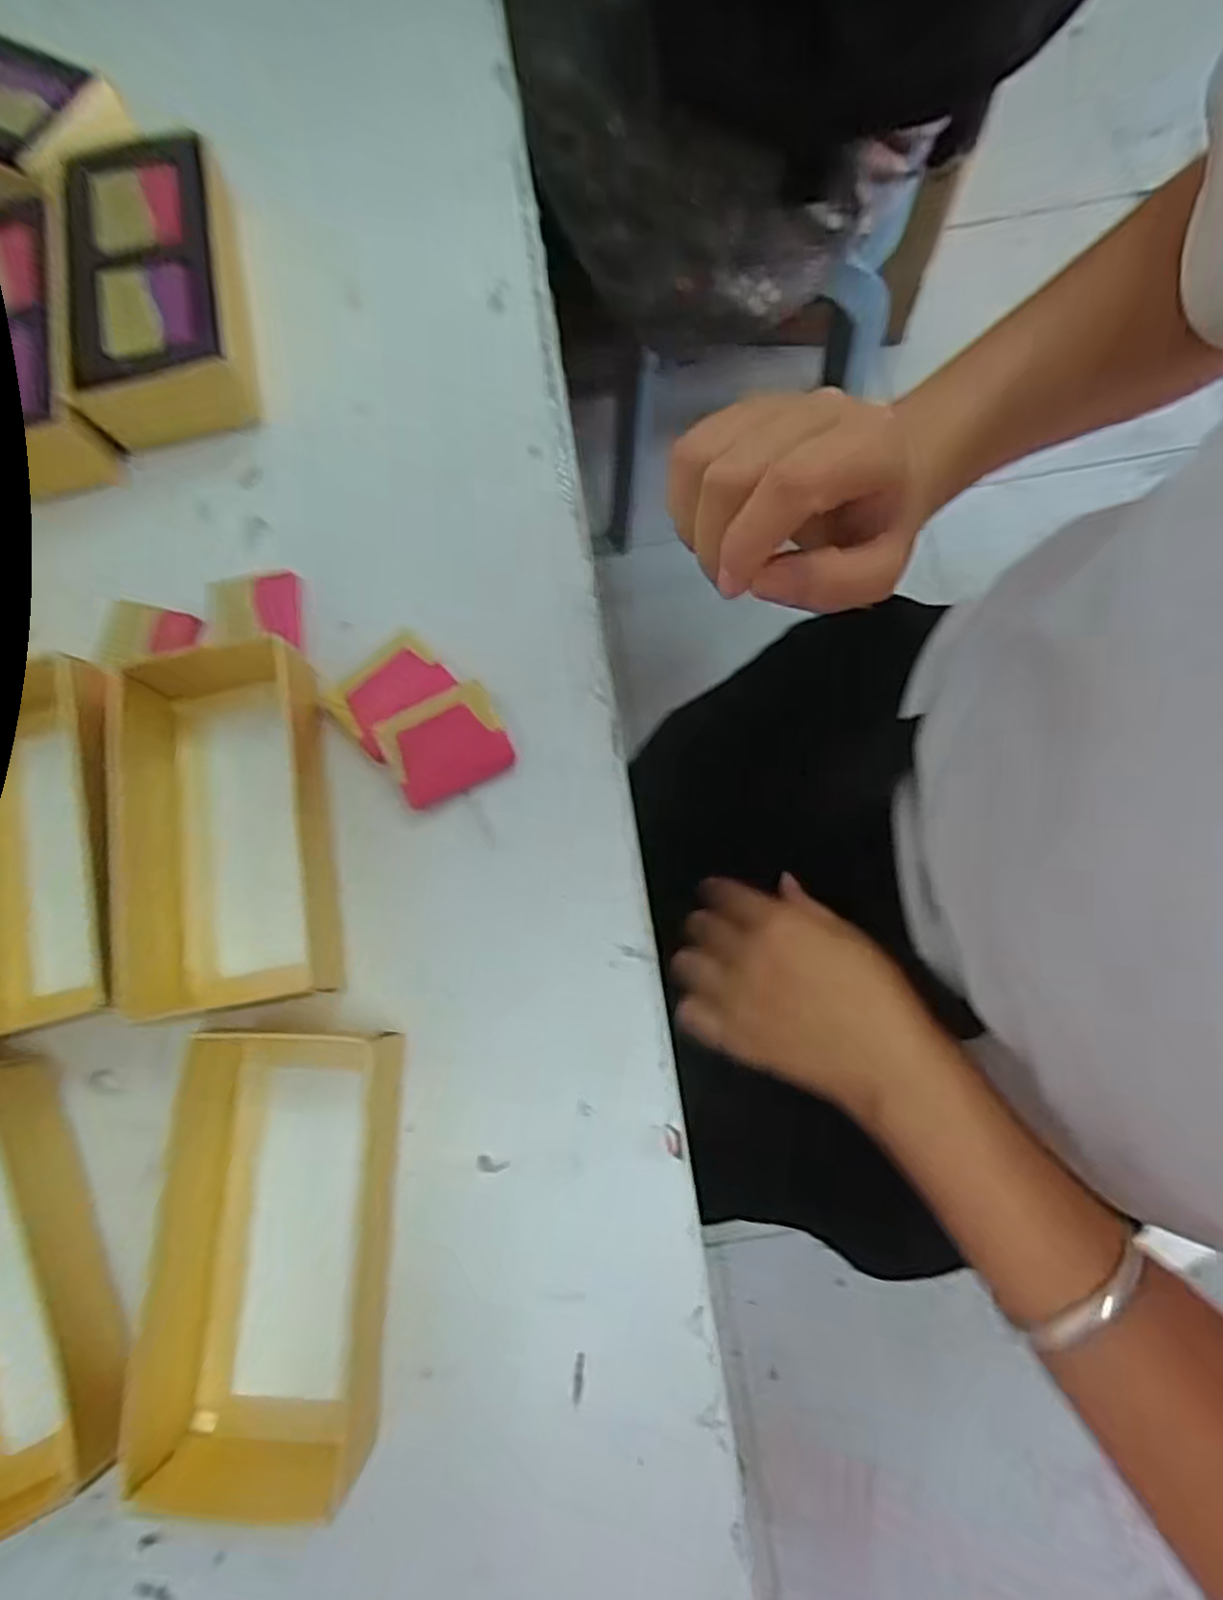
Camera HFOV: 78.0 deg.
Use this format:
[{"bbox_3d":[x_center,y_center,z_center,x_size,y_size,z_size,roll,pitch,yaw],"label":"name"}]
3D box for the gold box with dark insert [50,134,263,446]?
[{"bbox_3d":[-0.177,-0.197,0.297,0.061,0.038,0.117,-14,76,0],"label":"gold box with dark insert"}]

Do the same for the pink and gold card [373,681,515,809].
[{"bbox_3d":[-0.056,-0.019,0.258,0.039,0.011,0.032,-27,77,-3],"label":"pink and gold card"}]

